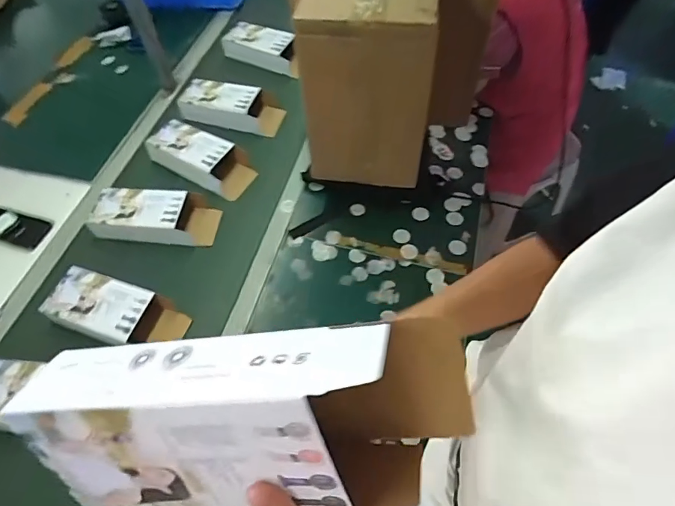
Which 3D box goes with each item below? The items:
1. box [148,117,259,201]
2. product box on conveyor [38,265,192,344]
[{"bbox_3d":[-0.310,-0.218,0.983,0.247,0.080,0.109,27,61,3],"label":"box"},{"bbox_3d":[-0.400,0.108,0.792,0.254,0.052,0.104,14,59,10],"label":"product box on conveyor"}]

